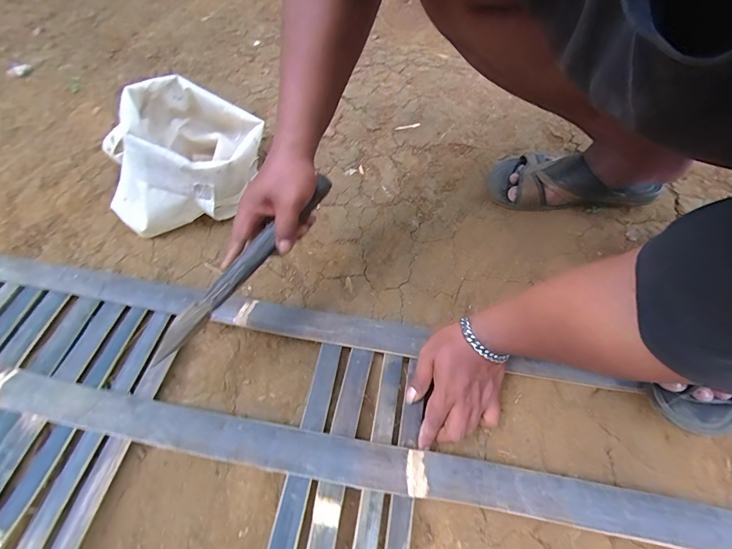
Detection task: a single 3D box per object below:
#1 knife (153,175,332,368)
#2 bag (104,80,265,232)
[{"bbox_3d":[-0.137,-0.014,0.405,0.024,0.020,0.273,36,76,20],"label":"knife"},{"bbox_3d":[-0.294,-0.195,0.558,0.239,0.160,0.207,-13,60,-6],"label":"bag"}]

